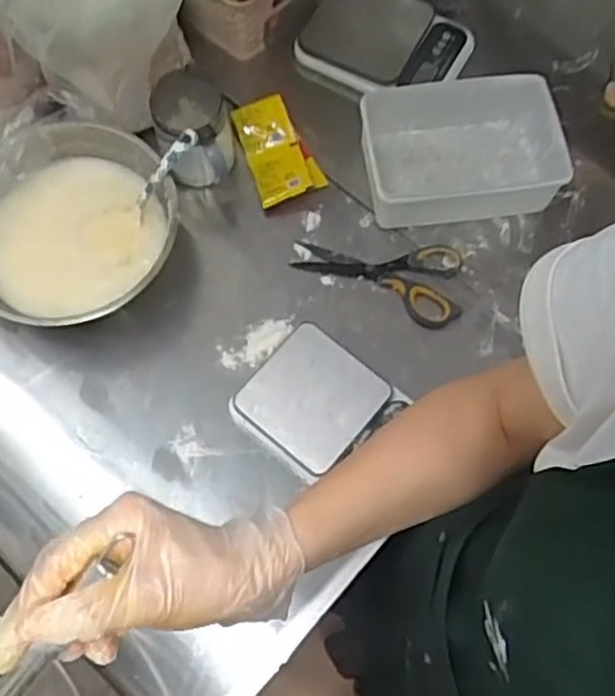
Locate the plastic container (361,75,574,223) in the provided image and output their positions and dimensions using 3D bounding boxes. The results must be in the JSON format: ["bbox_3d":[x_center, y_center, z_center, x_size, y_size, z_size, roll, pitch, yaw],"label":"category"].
[{"bbox_3d":[0.176,-0.225,0.829,0.223,0.094,0.138,-9,70,-4],"label":"plastic container"}]

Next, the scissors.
[{"bbox_3d":[0.080,-0.077,0.826,0.185,0.011,0.095,5,70,2],"label":"scissors"}]

